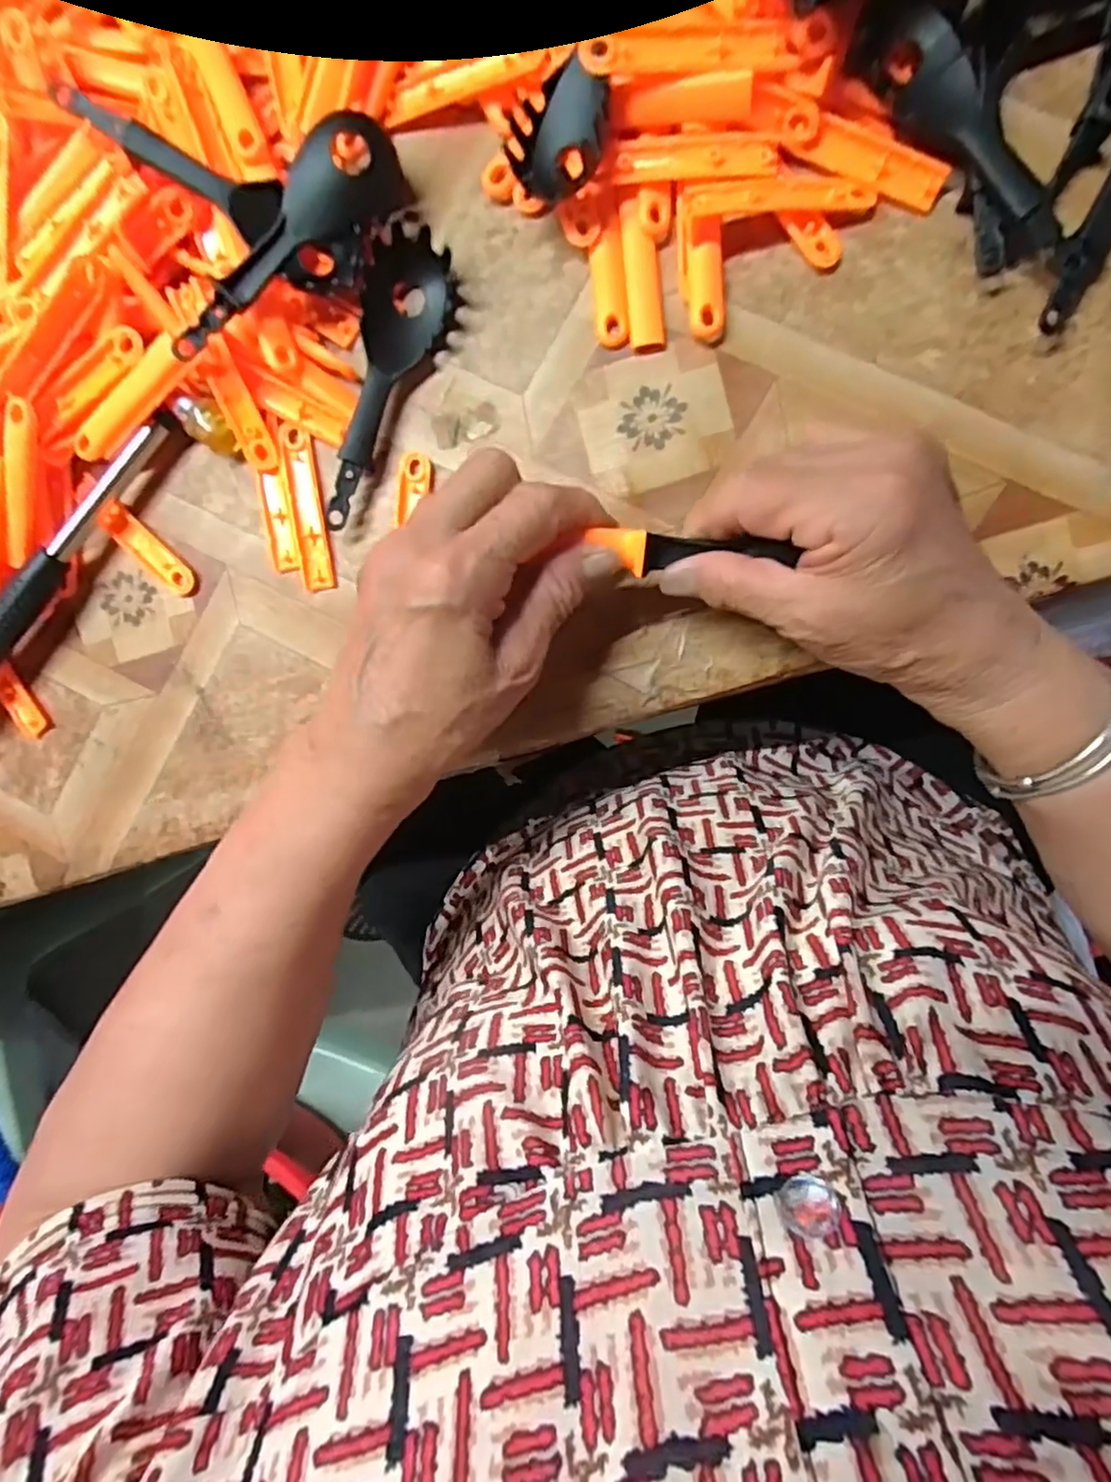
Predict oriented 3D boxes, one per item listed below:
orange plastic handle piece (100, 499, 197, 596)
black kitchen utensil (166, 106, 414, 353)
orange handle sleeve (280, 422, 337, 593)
[{"bbox_3d":[-0.197,-0.093,0.326,0.054,0.006,0.014,44,99,2],"label":"orange plastic handle piece"},{"bbox_3d":[-0.113,-0.207,0.279,0.025,0.029,0.125,43,86,2],"label":"black kitchen utensil"},{"bbox_3d":[-0.116,-0.108,0.311,0.016,0.004,0.075,-6,95,8],"label":"orange handle sleeve"}]

